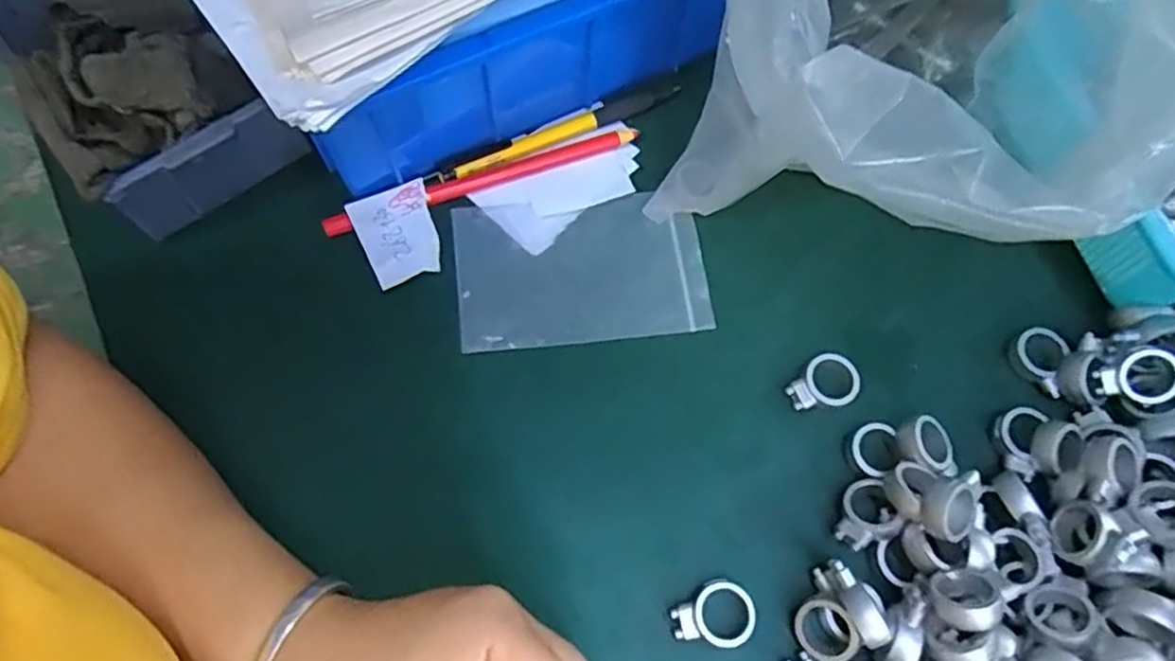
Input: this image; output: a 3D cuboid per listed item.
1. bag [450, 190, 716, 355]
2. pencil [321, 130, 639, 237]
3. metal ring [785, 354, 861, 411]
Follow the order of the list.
[{"bbox_3d":[-0.003,-0.031,0.361,0.124,0.008,0.077,-7,70,-3],"label":"bag"},{"bbox_3d":[-0.055,-0.080,0.373,0.169,0.006,0.010,-20,71,-8],"label":"pencil"},{"bbox_3d":[0.113,0.027,0.339,0.034,0.011,0.026,-30,73,-11],"label":"metal ring"}]

